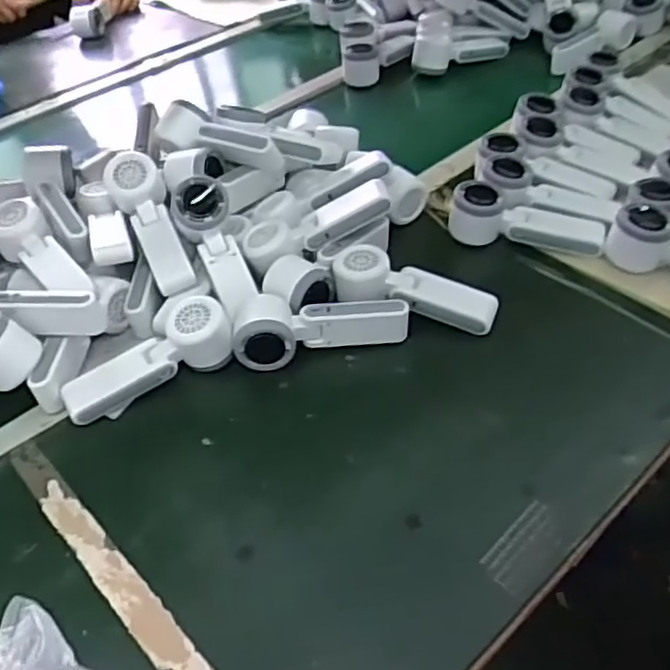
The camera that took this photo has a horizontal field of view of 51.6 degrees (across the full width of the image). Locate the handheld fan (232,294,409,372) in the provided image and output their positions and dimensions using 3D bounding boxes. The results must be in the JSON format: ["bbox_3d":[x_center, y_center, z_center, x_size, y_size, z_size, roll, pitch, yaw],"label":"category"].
[{"bbox_3d":[-0.015,-0.014,0.673,0.167,0.050,0.068,-12,45,-6],"label":"handheld fan"}]

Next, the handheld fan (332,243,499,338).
[{"bbox_3d":[0.081,-0.047,0.703,0.164,0.050,0.055,10,46,16],"label":"handheld fan"}]

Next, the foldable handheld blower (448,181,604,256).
[{"bbox_3d":[0.212,-0.127,0.771,0.170,0.055,0.057,10,46,16],"label":"foldable handheld blower"}]

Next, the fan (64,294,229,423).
[{"bbox_3d":[-0.177,0.021,0.652,0.162,0.060,0.060,-21,46,-15],"label":"fan"}]

